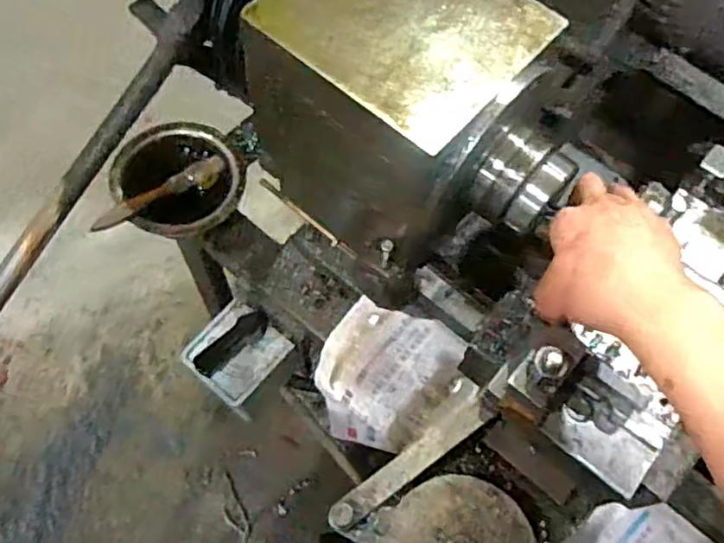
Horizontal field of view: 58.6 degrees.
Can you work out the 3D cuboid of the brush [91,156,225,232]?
[{"bbox_3d":[-0.202,-0.078,0.649,0.019,0.022,0.145,44,55,16],"label":"brush"}]

